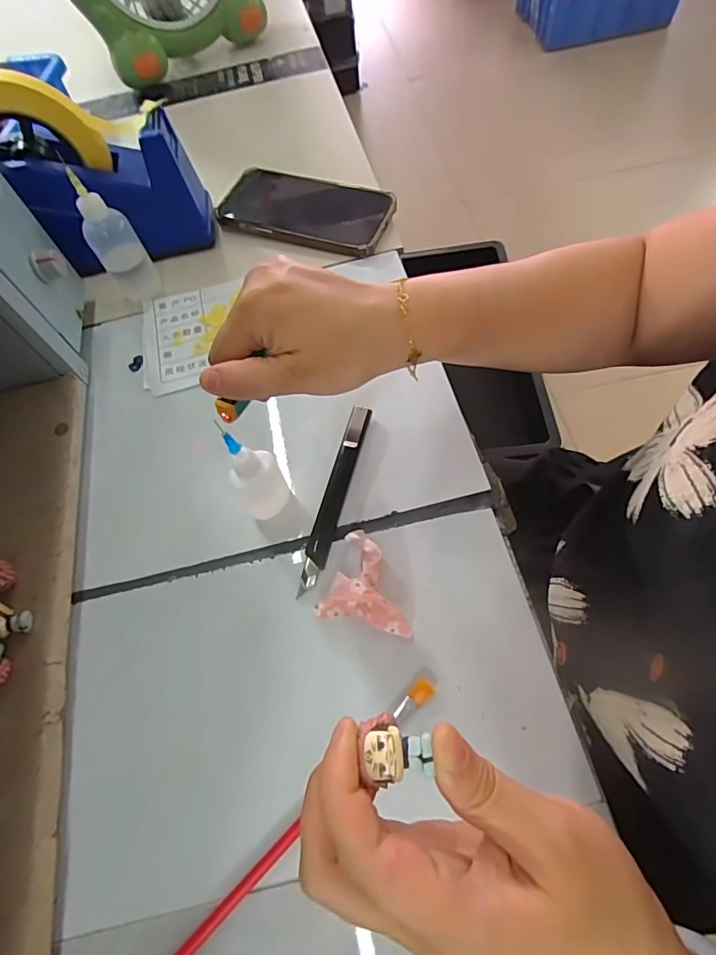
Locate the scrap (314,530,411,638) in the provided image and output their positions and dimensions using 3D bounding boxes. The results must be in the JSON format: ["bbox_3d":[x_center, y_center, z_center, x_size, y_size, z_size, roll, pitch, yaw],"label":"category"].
[{"bbox_3d":[0.008,0.062,0.296,0.057,0.028,0.056,12,65,7],"label":"scrap"}]

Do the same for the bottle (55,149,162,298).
[{"bbox_3d":[-0.203,-0.201,0.399,0.040,0.100,0.030,-27,67,-11],"label":"bottle"}]

